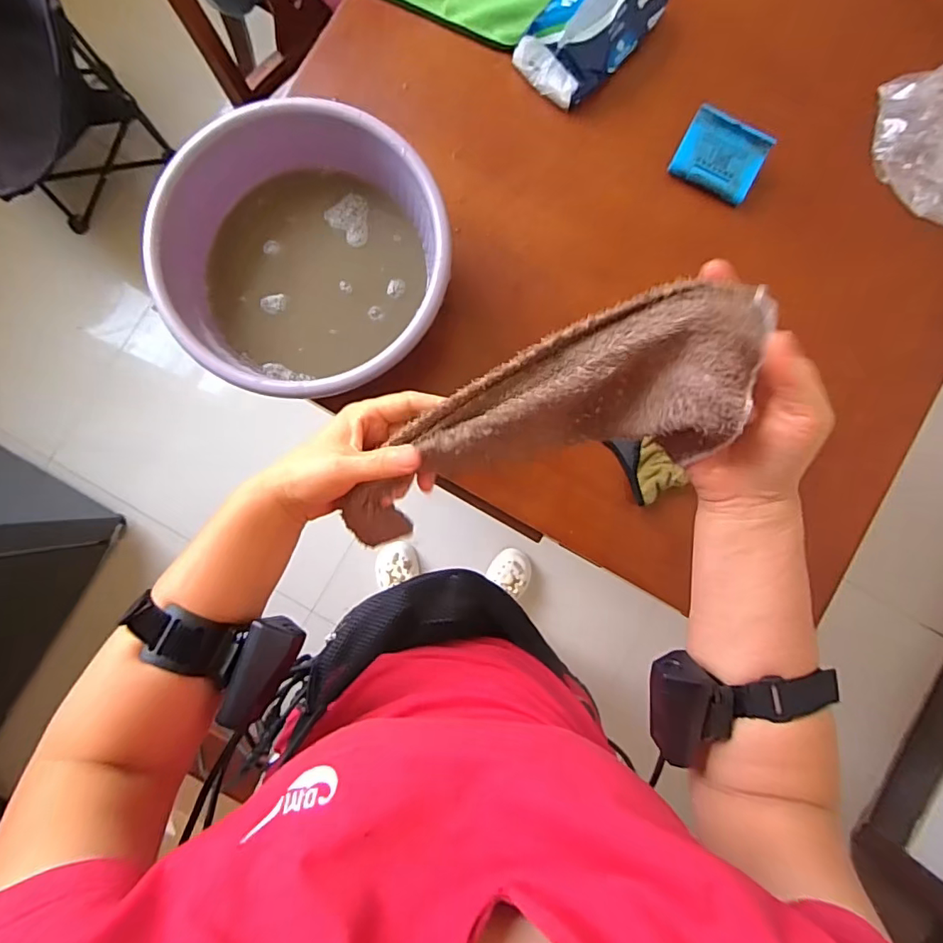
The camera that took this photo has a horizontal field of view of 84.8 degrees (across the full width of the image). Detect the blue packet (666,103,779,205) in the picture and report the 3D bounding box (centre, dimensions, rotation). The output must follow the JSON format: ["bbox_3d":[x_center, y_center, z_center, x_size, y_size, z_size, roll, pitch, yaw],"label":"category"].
[{"bbox_3d":[0.299,-0.379,0.620,0.097,0.037,0.070,28,86,-1],"label":"blue packet"}]

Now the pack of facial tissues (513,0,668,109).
[{"bbox_3d":[0.143,-0.525,0.603,0.097,0.052,0.170,42,86,0],"label":"pack of facial tissues"}]

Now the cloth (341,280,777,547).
[{"bbox_3d":[0.039,-0.026,0.350,0.293,0.063,0.099,-22,88,16],"label":"cloth"}]

